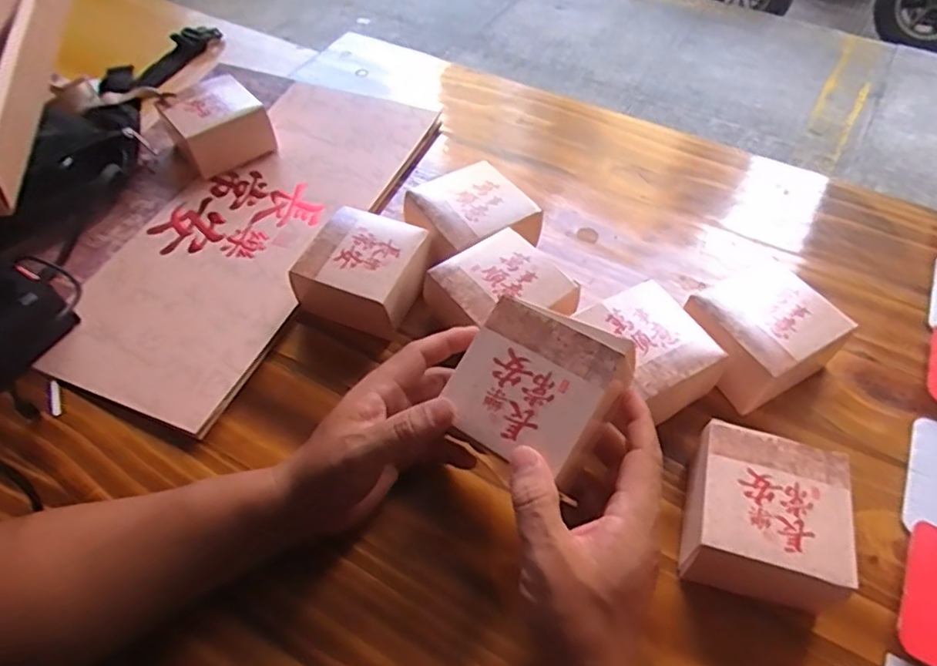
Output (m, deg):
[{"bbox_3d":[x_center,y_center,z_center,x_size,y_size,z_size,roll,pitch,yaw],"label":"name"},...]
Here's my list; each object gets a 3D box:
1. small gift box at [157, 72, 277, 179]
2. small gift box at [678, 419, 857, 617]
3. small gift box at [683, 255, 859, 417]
[{"bbox_3d":[-0.252,-0.209,0.619,0.084,0.051,0.078,-33,58,-22],"label":"small gift box"},{"bbox_3d":[0.181,0.118,0.383,0.087,0.054,0.099,11,53,11],"label":"small gift box"},{"bbox_3d":[0.219,0.002,0.466,0.095,0.054,0.087,-23,54,-16],"label":"small gift box"}]

